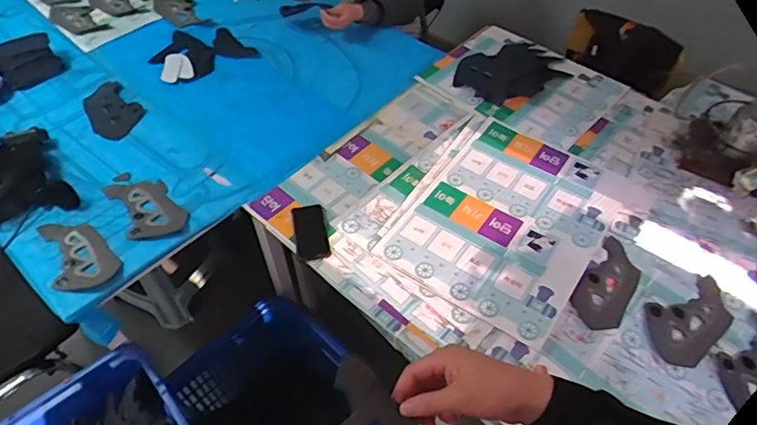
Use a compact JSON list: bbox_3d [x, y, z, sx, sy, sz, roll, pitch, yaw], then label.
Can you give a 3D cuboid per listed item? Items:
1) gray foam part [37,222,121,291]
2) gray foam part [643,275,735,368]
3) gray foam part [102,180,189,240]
[{"bbox_3d":[-0.626,0.083,1.071,0.122,0.030,0.184,-27,56,-22],"label":"gray foam part"},{"bbox_3d":[0.631,0.218,1.050,0.231,0.025,0.126,-30,57,-24],"label":"gray foam part"},{"bbox_3d":[-0.524,-0.016,1.163,0.125,0.028,0.228,-28,56,-23],"label":"gray foam part"}]

